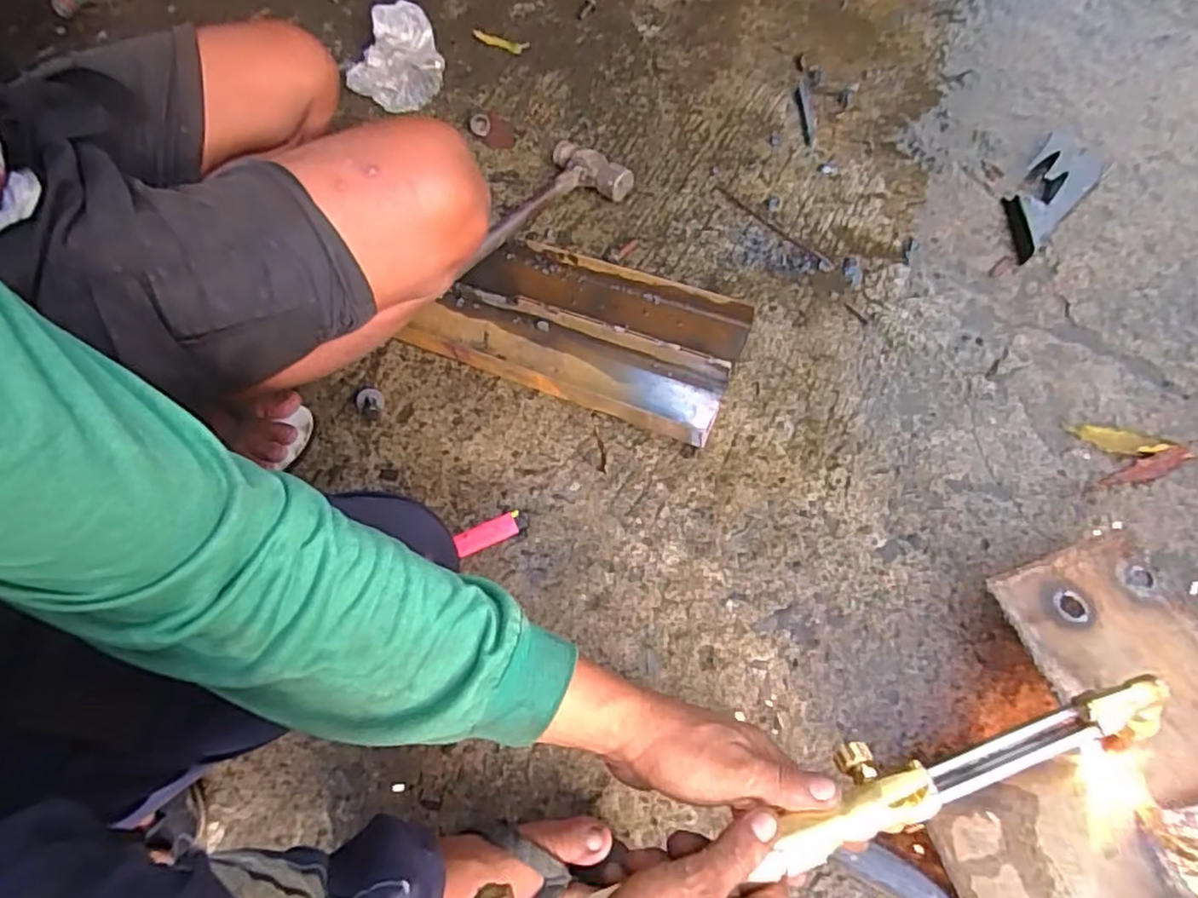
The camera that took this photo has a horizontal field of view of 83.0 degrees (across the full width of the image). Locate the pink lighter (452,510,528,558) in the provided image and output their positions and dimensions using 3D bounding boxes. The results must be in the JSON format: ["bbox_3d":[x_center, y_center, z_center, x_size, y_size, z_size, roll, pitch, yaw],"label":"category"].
[{"bbox_3d":[-0.103,0.080,0.643,0.069,0.011,0.022,-21,64,-7],"label":"pink lighter"}]

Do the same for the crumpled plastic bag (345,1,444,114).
[{"bbox_3d":[-0.280,-0.531,0.920,0.133,0.067,0.116,-22,64,-8],"label":"crumpled plastic bag"}]

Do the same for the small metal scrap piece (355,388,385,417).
[{"bbox_3d":[-0.243,-0.050,0.720,0.031,0.012,0.028,38,71,20],"label":"small metal scrap piece"}]

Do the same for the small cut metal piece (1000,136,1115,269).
[{"bbox_3d":[0.503,-0.287,0.758,0.067,0.021,0.184,36,71,19],"label":"small cut metal piece"}]

